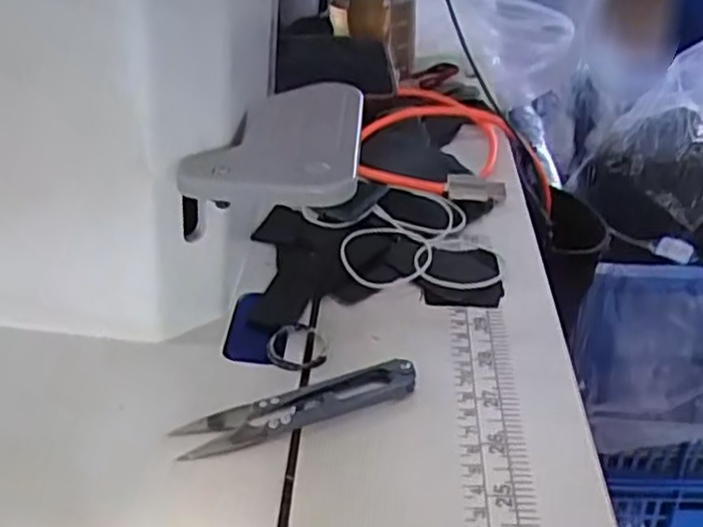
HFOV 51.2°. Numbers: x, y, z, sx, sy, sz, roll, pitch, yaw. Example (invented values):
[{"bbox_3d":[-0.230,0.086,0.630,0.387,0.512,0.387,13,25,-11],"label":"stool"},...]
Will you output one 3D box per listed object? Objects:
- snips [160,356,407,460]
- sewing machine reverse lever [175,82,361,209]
[{"bbox_3d":[-0.021,0.059,0.304,0.099,0.011,0.023,-12,36,-22],"label":"snips"},{"bbox_3d":[-0.028,-0.054,0.318,0.065,0.014,0.102,1,33,8],"label":"sewing machine reverse lever"}]

